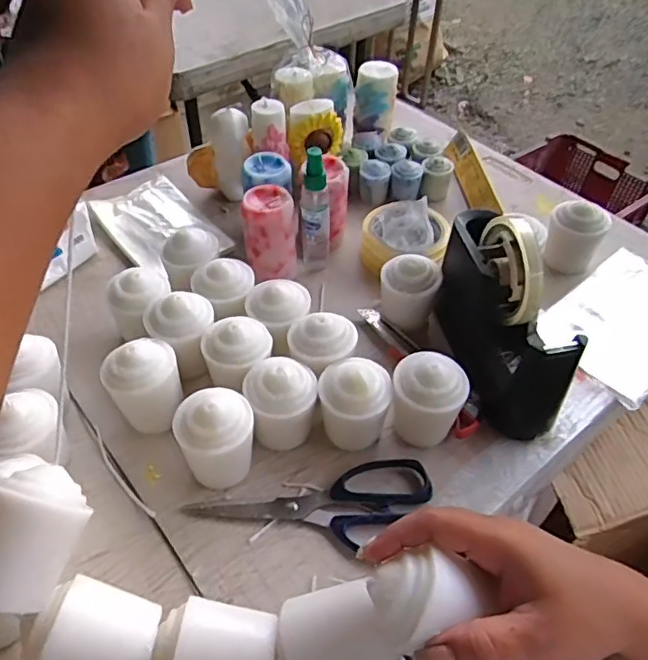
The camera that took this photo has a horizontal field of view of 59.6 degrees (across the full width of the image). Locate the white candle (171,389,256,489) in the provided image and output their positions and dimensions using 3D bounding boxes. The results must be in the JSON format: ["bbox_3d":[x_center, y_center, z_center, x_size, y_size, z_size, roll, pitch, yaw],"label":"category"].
[{"bbox_3d":[-0.079,0.081,0.424,0.057,0.071,0.051,-16,51,-16],"label":"white candle"}]

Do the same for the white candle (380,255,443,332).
[{"bbox_3d":[0.081,-0.033,0.541,0.057,0.066,0.048,11,49,7],"label":"white candle"}]

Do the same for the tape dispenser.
[{"bbox_3d":[0.148,-0.018,0.481,0.054,0.129,0.183,-10,50,-11],"label":"tape dispenser"}]

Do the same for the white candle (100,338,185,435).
[{"bbox_3d":[-0.142,0.045,0.456,0.057,0.063,0.054,-20,52,-19],"label":"white candle"}]

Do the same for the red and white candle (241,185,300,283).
[{"bbox_3d":[-0.053,-0.095,0.577,0.053,0.086,0.056,2,49,-1],"label":"red and white candle"}]

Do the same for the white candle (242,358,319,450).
[{"bbox_3d":[-0.034,0.057,0.450,0.055,0.064,0.052,-4,49,-6],"label":"white candle"}]

